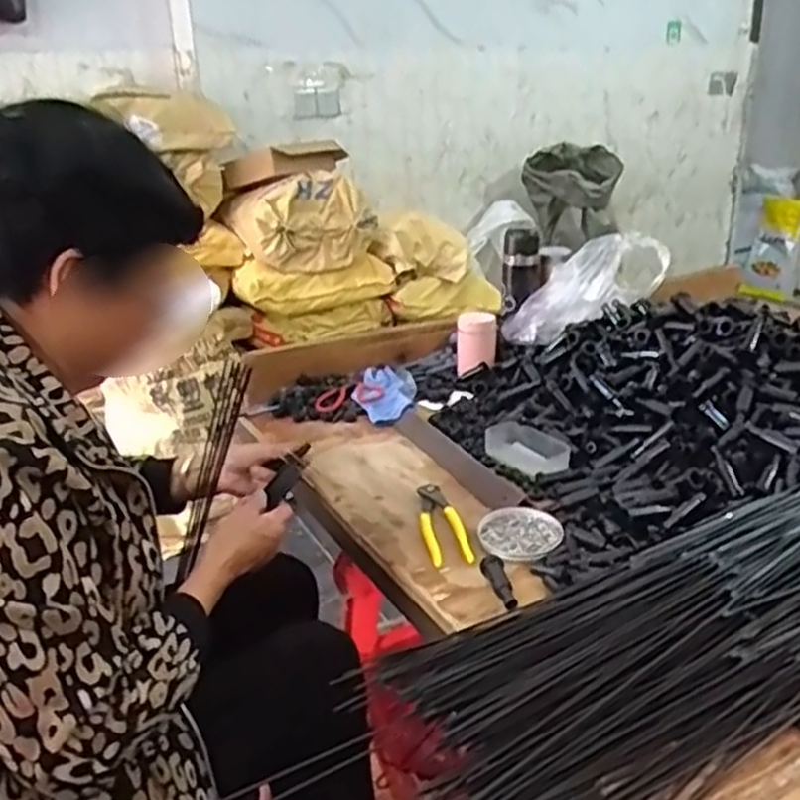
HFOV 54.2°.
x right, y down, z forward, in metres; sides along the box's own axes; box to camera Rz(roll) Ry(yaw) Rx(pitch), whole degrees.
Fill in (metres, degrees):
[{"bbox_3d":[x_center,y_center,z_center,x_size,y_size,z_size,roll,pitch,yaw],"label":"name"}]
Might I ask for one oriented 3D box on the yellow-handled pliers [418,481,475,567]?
[{"bbox_3d":[0.045,0.137,0.907,0.049,0.010,0.179,-5,23,-7],"label":"yellow-handled pliers"}]

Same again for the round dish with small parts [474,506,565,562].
[{"bbox_3d":[0.134,0.147,0.862,0.089,0.006,0.095,-2,22,1],"label":"round dish with small parts"}]

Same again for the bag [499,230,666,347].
[{"bbox_3d":[0.300,-0.183,1.299,0.287,0.100,0.091,-31,17,16],"label":"bag"}]

